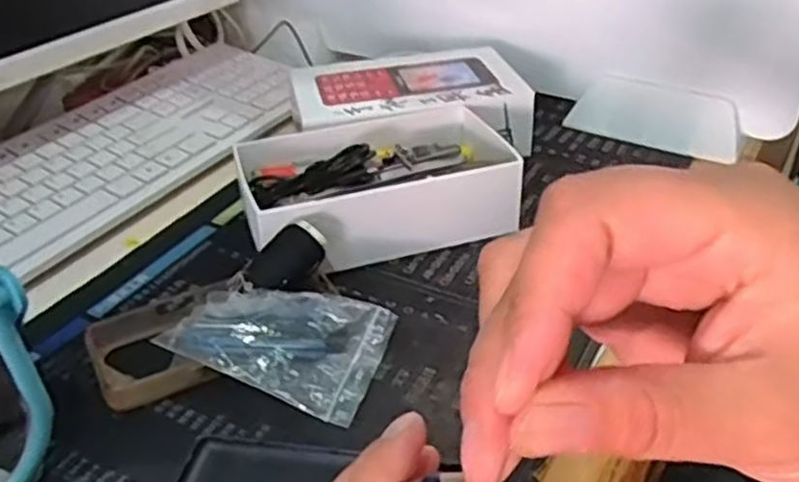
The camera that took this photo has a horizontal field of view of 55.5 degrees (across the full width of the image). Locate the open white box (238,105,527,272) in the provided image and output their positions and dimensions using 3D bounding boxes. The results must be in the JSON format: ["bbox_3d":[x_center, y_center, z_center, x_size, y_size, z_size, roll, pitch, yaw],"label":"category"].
[{"bbox_3d":[-0.012,-0.038,0.508,0.183,0.050,0.112,-12,37,-14],"label":"open white box"}]

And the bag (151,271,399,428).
[{"bbox_3d":[-0.062,0.053,0.398,0.105,0.029,0.064,10,37,16],"label":"bag"}]

